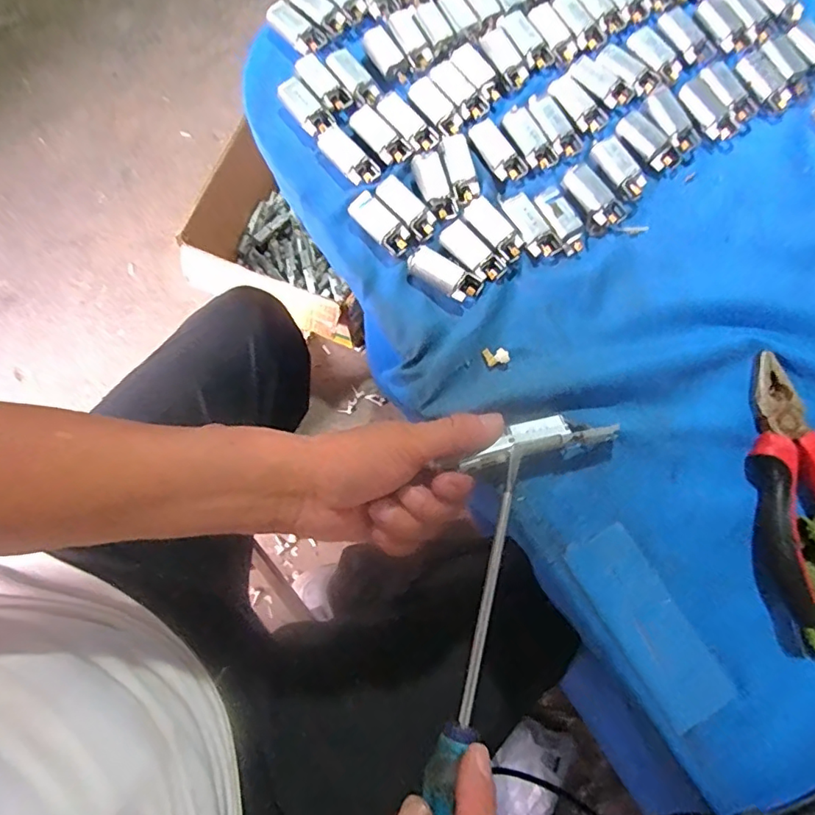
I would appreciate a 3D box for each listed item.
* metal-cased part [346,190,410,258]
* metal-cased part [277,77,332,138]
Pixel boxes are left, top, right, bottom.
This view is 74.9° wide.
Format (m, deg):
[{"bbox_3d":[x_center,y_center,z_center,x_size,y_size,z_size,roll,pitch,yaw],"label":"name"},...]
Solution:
[{"bbox_3d":[-0.018,-0.121,0.354,0.020,0.011,0.046,-42,82,-7],"label":"metal-cased part"},{"bbox_3d":[-0.072,-0.208,0.369,0.019,0.012,0.043,-39,81,-7],"label":"metal-cased part"}]

